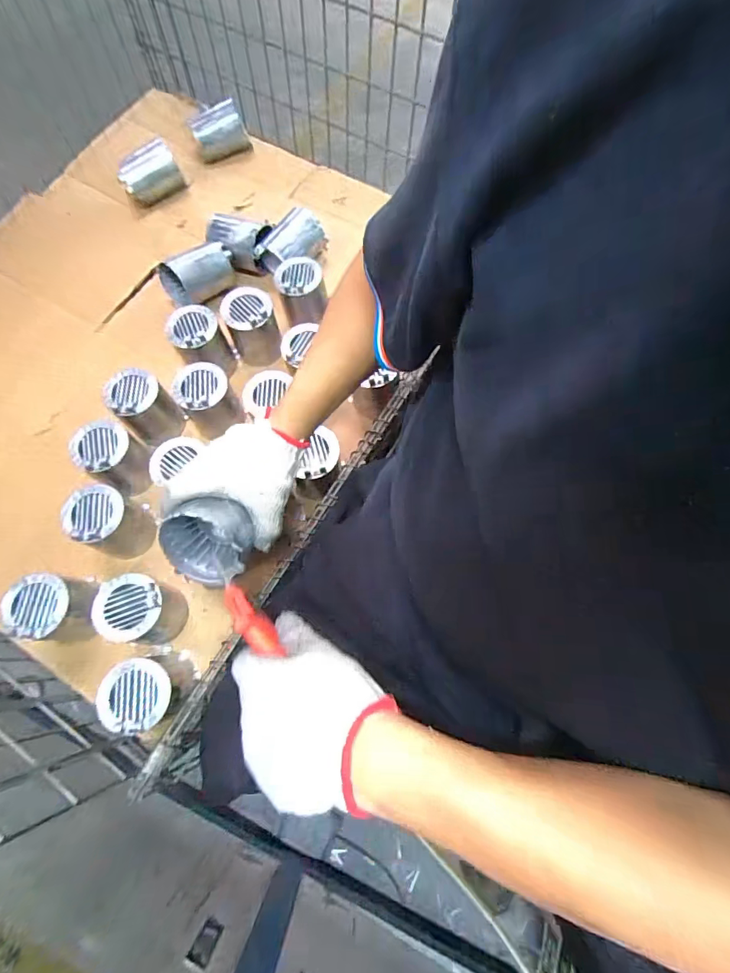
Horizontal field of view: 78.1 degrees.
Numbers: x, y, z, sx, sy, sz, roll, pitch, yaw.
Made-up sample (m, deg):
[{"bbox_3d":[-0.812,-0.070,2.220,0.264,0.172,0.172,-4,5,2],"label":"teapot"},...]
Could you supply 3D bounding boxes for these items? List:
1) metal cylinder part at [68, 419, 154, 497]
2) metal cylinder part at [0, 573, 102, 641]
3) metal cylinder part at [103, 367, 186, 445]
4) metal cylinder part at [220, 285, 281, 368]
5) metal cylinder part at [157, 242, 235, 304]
[{"bbox_3d":[-0.400,-0.045,0.726,0.091,0.116,0.086,33,72,12],"label":"metal cylinder part"},{"bbox_3d":[-0.437,0.171,0.632,0.098,0.096,0.093,3,69,1],"label":"metal cylinder part"},{"bbox_3d":[-0.372,-0.130,0.766,0.085,0.146,0.078,0,69,0],"label":"metal cylinder part"},{"bbox_3d":[-0.203,-0.285,0.821,0.081,0.124,0.077,0,69,0],"label":"metal cylinder part"},{"bbox_3d":[-0.323,-0.411,0.876,0.139,0.074,0.085,-29,72,-11],"label":"metal cylinder part"}]

